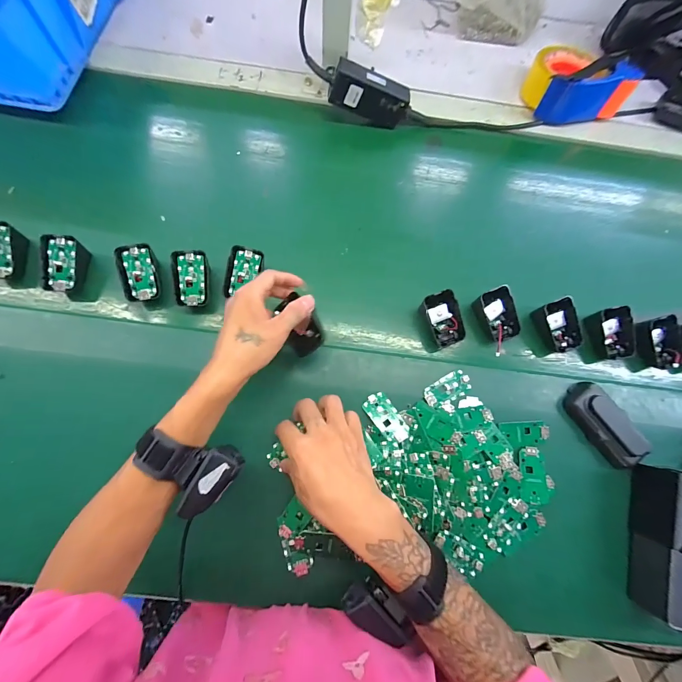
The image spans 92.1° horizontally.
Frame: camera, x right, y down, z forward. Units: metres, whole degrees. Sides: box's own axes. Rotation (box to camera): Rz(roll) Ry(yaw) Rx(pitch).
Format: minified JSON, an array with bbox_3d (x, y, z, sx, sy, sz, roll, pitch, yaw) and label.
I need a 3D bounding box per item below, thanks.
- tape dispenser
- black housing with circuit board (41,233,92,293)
[{"bbox_3d":[0.382,-0.428,0.539,0.140,0.062,0.110,-1,75,0],"label":"tape dispenser"},{"bbox_3d":[-0.352,-0.095,0.418,0.043,0.040,0.067,8,75,2],"label":"black housing with circuit board"}]

